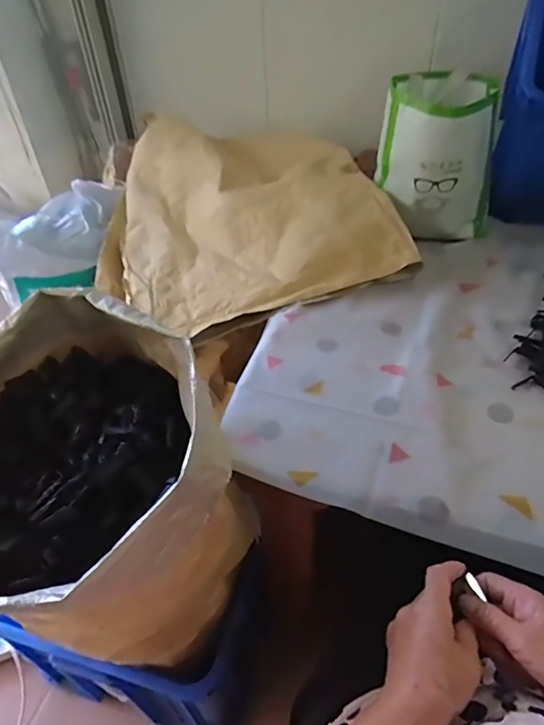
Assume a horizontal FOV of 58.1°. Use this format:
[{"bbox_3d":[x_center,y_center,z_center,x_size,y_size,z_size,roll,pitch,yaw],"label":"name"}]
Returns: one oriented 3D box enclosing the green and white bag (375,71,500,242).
[{"bbox_3d":[0.294,-0.356,0.872,0.200,0.235,0.227,9,44,13],"label":"green and white bag"}]

